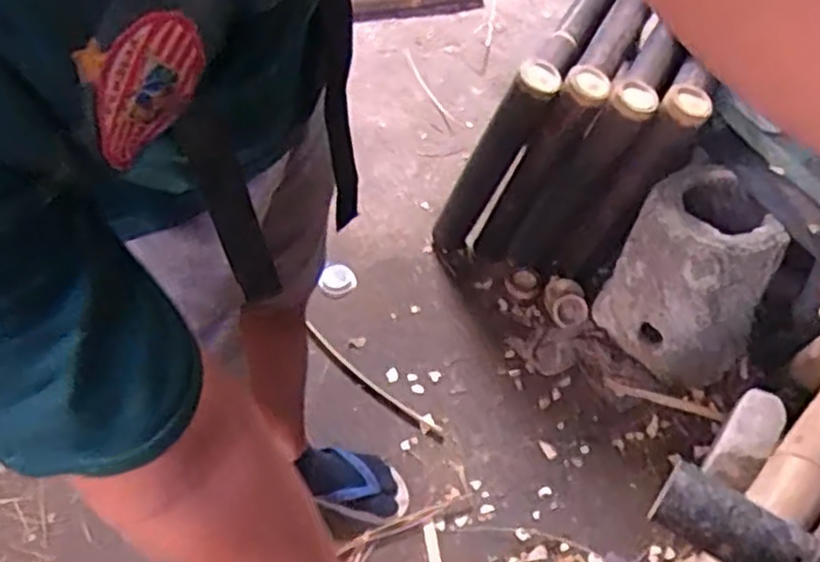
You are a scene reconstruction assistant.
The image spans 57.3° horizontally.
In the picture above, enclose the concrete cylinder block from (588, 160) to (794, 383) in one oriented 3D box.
[{"bbox_3d":[0.483,0.008,1.341,0.192,0.349,0.248,-20,52,-16],"label":"concrete cylinder block"}]

